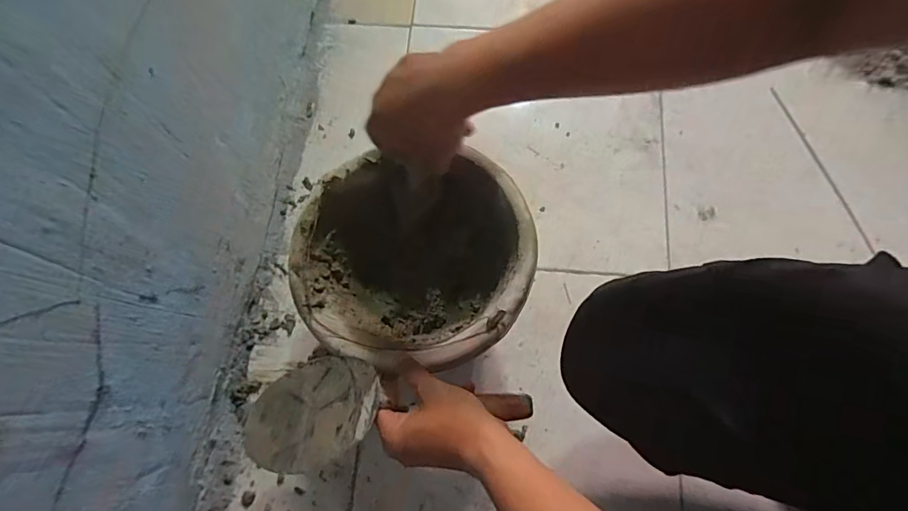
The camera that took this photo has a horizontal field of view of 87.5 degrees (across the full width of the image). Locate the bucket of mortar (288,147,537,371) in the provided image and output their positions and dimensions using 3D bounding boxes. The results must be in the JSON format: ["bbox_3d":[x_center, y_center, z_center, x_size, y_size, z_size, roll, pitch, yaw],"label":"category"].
[{"bbox_3d":[-0.045,0.020,0.568,0.248,0.172,0.222,-4,74,-2],"label":"bucket of mortar"}]

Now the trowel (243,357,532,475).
[{"bbox_3d":[-0.079,0.142,0.443,0.288,0.057,0.097,-8,74,13],"label":"trowel"}]

